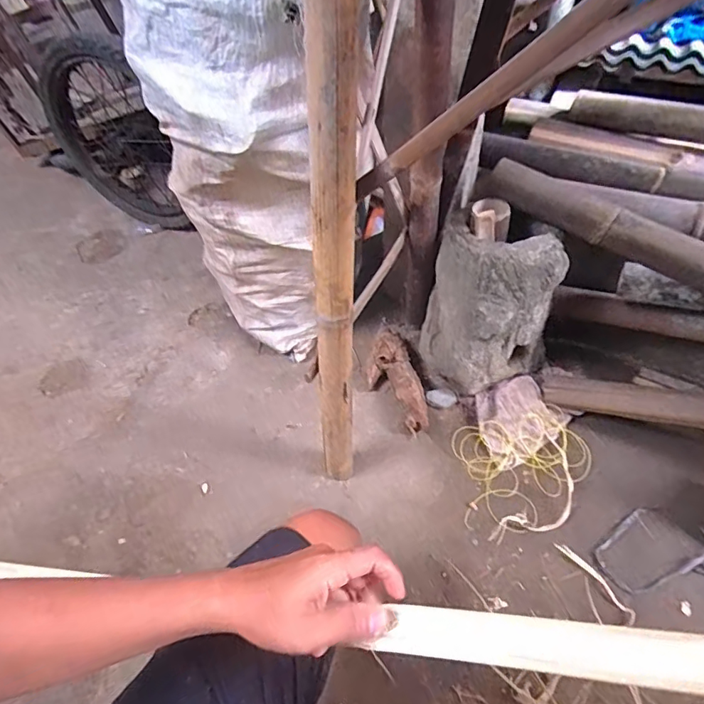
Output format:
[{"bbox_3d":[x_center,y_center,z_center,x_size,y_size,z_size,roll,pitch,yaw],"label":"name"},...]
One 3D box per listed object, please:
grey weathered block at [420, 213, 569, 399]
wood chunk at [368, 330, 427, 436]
[{"bbox_3d":[0.270,-0.064,0.998,0.255,0.347,0.160,17,52,18],"label":"grey weathered block"},{"bbox_3d":[0.097,0.073,1.070,0.099,0.084,0.220,-15,50,-8],"label":"wood chunk"}]

